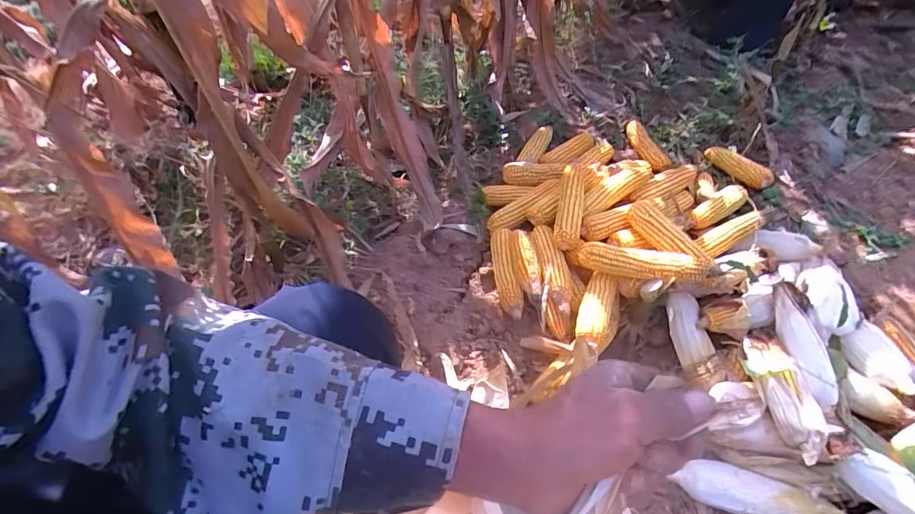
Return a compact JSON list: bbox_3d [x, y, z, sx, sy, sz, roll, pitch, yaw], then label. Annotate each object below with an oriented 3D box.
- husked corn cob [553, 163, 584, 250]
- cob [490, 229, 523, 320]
[{"bbox_3d":[0.238,-0.113,0.942,0.056,0.044,0.202,6,66,9],"label":"husked corn cob"},{"bbox_3d":[0.102,0.029,0.937,0.050,0.043,0.213,-8,62,-3],"label":"cob"}]

